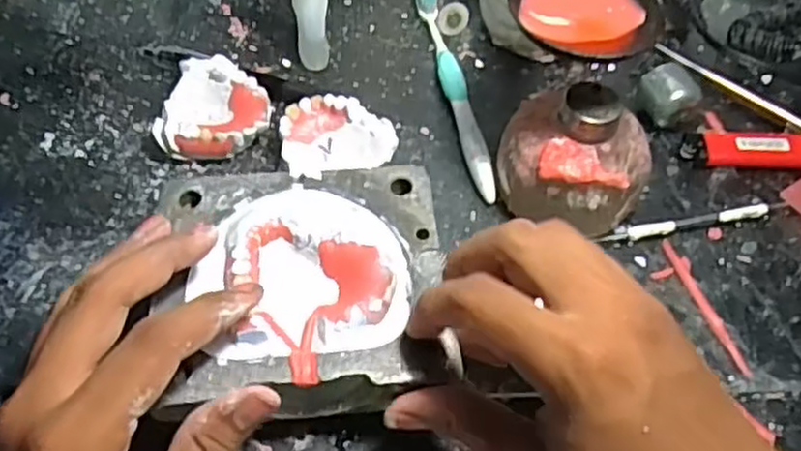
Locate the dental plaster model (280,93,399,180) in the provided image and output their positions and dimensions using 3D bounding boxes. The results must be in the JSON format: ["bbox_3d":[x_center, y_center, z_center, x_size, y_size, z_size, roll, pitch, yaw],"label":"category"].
[{"bbox_3d":[-0.035,-0.050,0.418,0.061,0.025,0.046,-8,55,-9],"label":"dental plaster model"}]

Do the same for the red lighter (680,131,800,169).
[{"bbox_3d":[0.205,-0.045,0.437,0.077,0.011,0.027,4,54,-1],"label":"red lighter"}]

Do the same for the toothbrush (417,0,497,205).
[{"bbox_3d":[0.032,-0.090,0.457,0.014,0.016,0.183,-7,55,-8],"label":"toothbrush"}]

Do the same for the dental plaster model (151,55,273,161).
[{"bbox_3d":[-0.104,-0.064,0.423,0.058,0.024,0.065,0,54,-3],"label":"dental plaster model"}]

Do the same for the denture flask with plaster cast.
[{"bbox_3d":[-0.042,0.027,0.335,0.121,0.023,0.113,-3,54,-6],"label":"denture flask with plaster cast"}]

